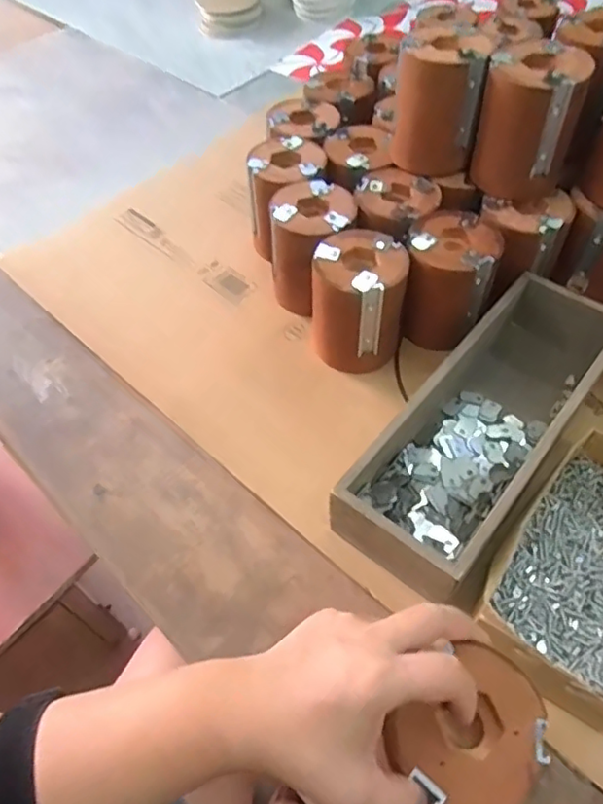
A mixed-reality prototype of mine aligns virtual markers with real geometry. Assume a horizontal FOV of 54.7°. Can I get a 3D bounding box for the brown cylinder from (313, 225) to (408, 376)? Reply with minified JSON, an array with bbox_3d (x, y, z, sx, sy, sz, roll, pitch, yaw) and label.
[{"bbox_3d":[0.051,-0.090,0.513,0.076,0.096,0.080,5,56,8],"label":"brown cylinder"}]

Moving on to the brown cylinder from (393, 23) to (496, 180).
[{"bbox_3d":[0.124,-0.272,0.528,0.074,0.102,0.073,14,56,12],"label":"brown cylinder"}]

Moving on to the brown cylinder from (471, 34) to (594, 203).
[{"bbox_3d":[0.191,-0.237,0.498,0.076,0.102,0.071,14,56,13],"label":"brown cylinder"}]

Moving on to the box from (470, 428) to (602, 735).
[{"bbox_3d":[0.200,0.115,0.393,0.112,0.059,0.184,35,65,25],"label":"box"}]

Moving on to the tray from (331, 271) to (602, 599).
[{"bbox_3d":[0.148,0.014,0.460,0.100,0.066,0.290,33,64,24],"label":"tray"}]

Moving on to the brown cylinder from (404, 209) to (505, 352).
[{"bbox_3d":[0.131,-0.107,0.523,0.075,0.087,0.086,11,57,12],"label":"brown cylinder"}]

